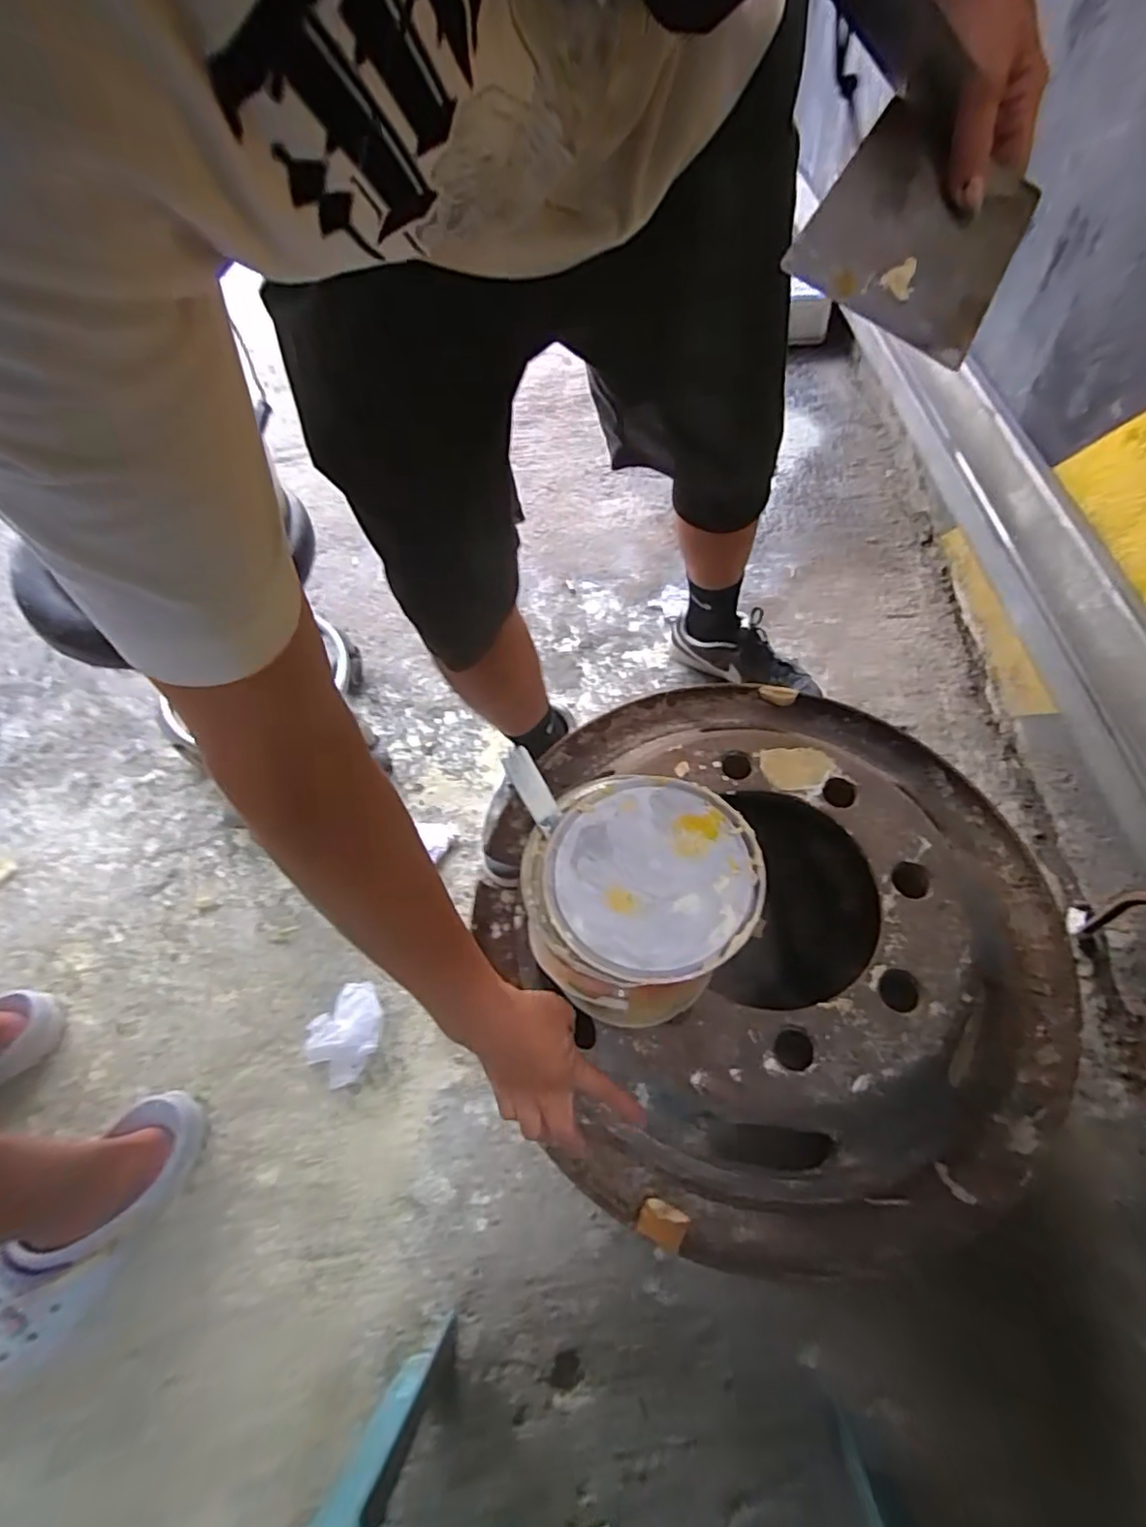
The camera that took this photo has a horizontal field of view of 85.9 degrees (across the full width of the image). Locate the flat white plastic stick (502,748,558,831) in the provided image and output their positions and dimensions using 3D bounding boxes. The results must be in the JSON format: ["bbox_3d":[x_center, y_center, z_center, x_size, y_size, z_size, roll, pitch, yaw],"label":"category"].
[{"bbox_3d":[-0.030,0.020,0.458,0.023,0.066,0.006,-36,20,-27],"label":"flat white plastic stick"}]

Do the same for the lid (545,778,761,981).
[{"bbox_3d":[0.053,0.075,0.432,0.144,0.015,0.147,-1,59,2],"label":"lid"}]

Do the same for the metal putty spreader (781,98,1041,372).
[{"bbox_3d":[0.224,-0.343,0.403,0.135,0.095,0.008,25,28,-7],"label":"metal putty spreader"}]

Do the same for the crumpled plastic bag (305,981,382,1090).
[{"bbox_3d":[-0.294,0.343,0.796,0.089,0.021,0.111,30,65,18],"label":"crumpled plastic bag"}]

